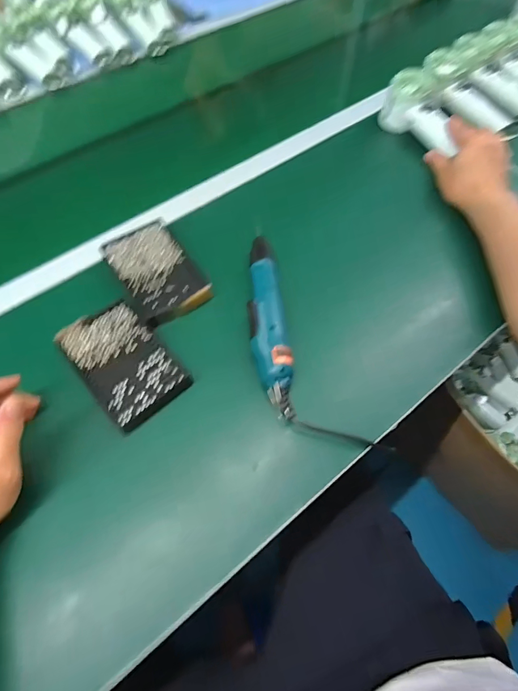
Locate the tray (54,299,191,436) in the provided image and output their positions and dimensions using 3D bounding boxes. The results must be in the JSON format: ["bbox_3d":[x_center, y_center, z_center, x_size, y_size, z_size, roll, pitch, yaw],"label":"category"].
[{"bbox_3d":[-0.152,0.015,0.395,0.085,0.010,0.145,-39,69,-18],"label":"tray"}]

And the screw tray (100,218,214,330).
[{"bbox_3d":[-0.131,-0.094,0.450,0.090,0.015,0.144,-31,66,-14],"label":"screw tray"}]

